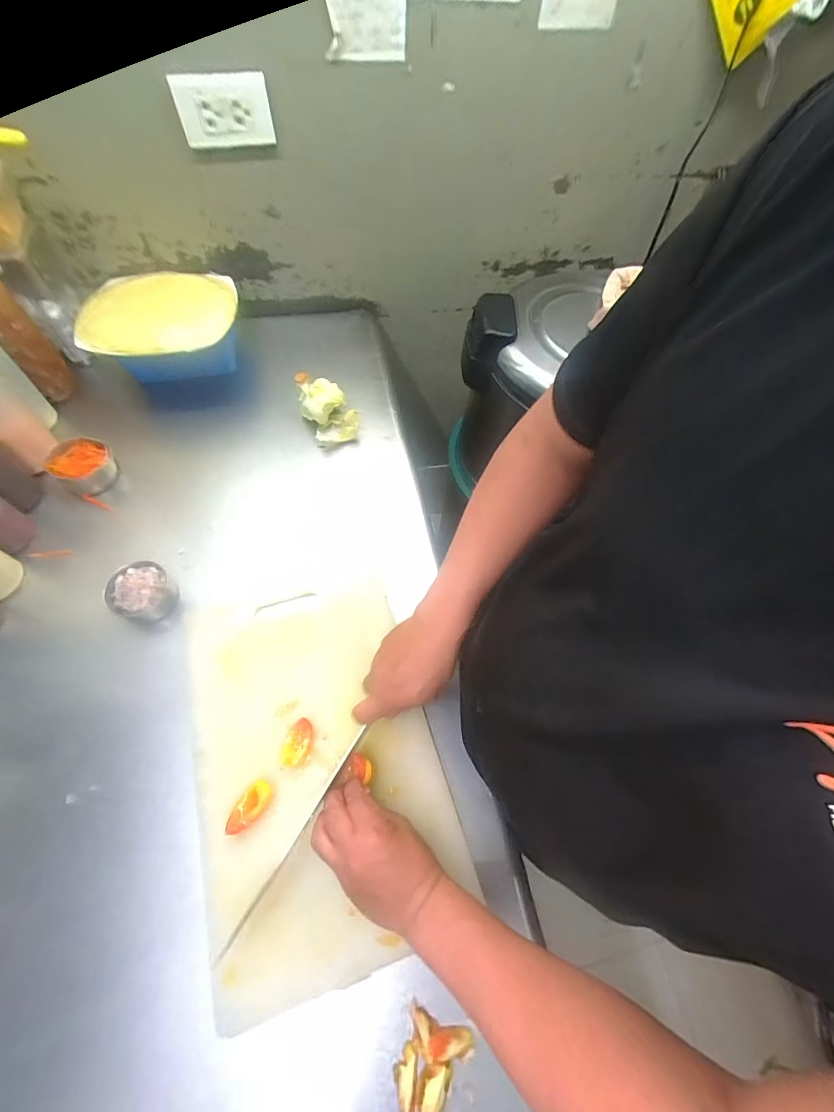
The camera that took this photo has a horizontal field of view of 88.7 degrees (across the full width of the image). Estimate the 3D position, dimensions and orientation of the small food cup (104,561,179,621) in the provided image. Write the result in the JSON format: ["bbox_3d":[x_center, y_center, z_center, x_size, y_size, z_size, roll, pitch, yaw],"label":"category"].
[{"bbox_3d":[-0.341,0.042,0.527,0.067,0.033,0.062,1,63,-3],"label":"small food cup"}]

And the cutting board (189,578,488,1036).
[{"bbox_3d":[-0.108,0.214,0.471,0.243,0.021,0.381,-13,63,-15],"label":"cutting board"}]

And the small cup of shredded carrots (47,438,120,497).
[{"bbox_3d":[-0.489,-0.134,0.624,0.083,0.039,0.076,1,63,-3],"label":"small cup of shredded carrots"}]

